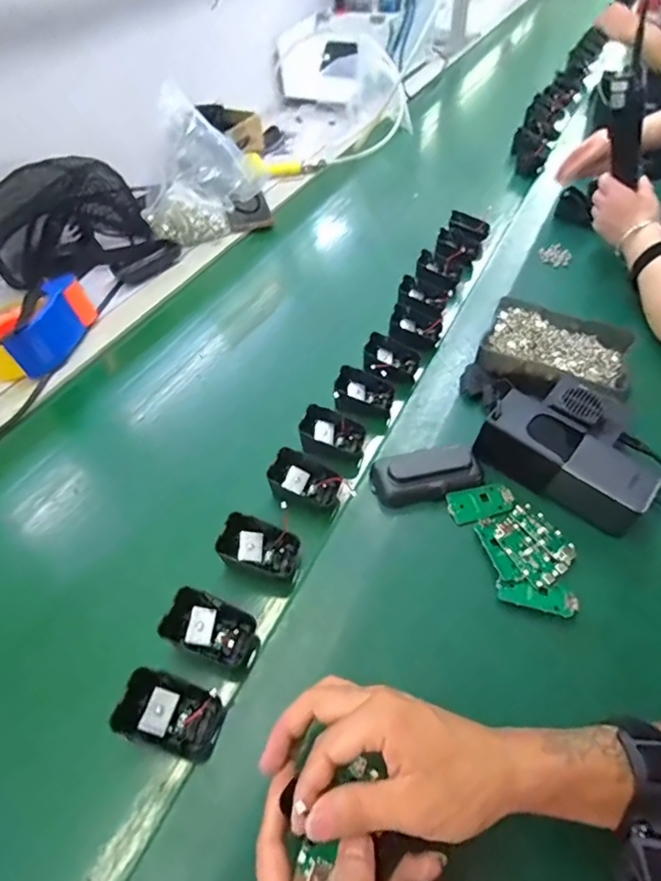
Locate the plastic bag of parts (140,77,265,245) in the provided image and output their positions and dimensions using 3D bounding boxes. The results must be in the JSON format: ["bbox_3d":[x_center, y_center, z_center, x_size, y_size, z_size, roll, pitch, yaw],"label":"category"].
[{"bbox_3d":[-0.211,-0.414,0.781,0.140,0.178,0.132,-37,60,-26],"label":"plastic bag of parts"}]

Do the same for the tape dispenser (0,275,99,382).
[{"bbox_3d":[-0.388,-0.147,0.638,0.101,0.064,0.144,16,53,13],"label":"tape dispenser"}]

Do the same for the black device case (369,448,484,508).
[{"bbox_3d":[0.095,0.032,0.487,0.106,0.020,0.052,-13,52,-10],"label":"black device case"}]

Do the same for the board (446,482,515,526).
[{"bbox_3d":[0.144,0.059,0.477,0.063,0.004,0.033,-15,52,-12],"label":"board"}]

